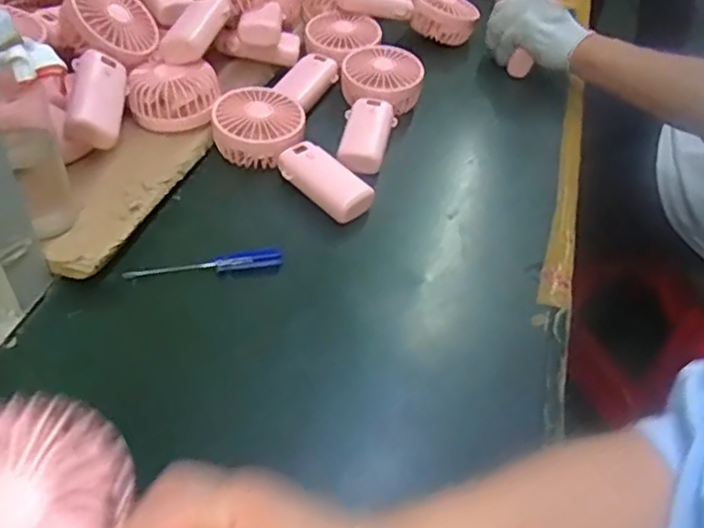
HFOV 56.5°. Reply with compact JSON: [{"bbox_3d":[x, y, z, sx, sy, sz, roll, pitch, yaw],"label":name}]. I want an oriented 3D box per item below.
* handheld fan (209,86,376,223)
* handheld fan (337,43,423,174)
[{"bbox_3d":[-0.051,-0.109,0.617,0.180,0.044,0.081,31,52,26],"label":"handheld fan"},{"bbox_3d":[0.026,-0.163,0.676,0.085,0.043,0.185,4,45,3],"label":"handheld fan"}]

